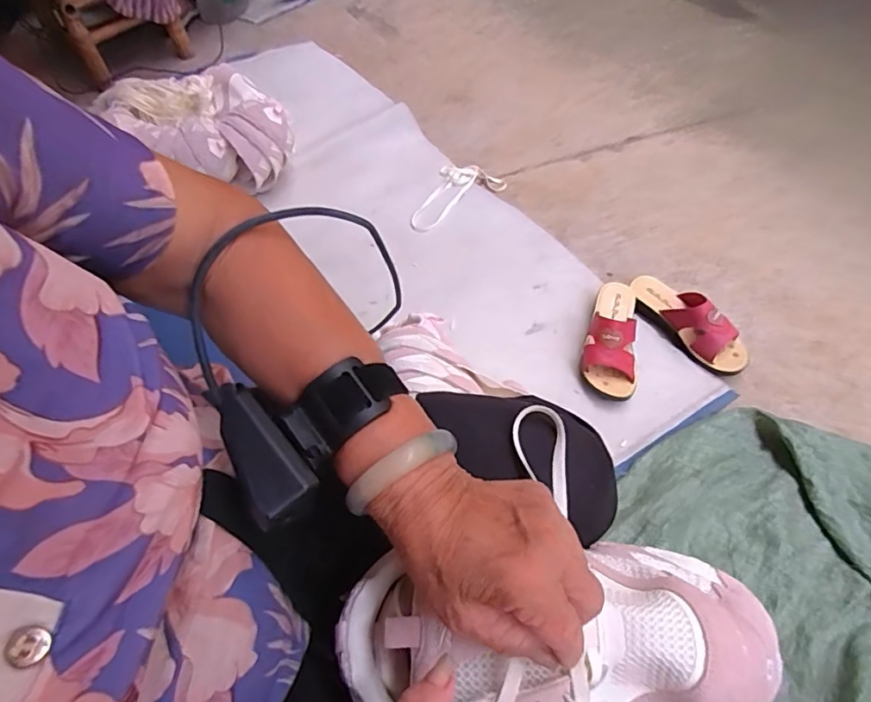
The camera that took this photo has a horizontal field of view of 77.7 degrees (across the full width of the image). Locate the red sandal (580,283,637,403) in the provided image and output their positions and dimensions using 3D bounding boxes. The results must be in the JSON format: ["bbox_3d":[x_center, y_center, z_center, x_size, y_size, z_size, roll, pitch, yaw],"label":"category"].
[{"bbox_3d":[0.295,-0.030,0.906,0.084,0.079,0.231,9,56,10],"label":"red sandal"}]

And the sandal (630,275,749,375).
[{"bbox_3d":[0.433,-0.056,0.926,0.078,0.075,0.229,-31,59,-18],"label":"sandal"}]

